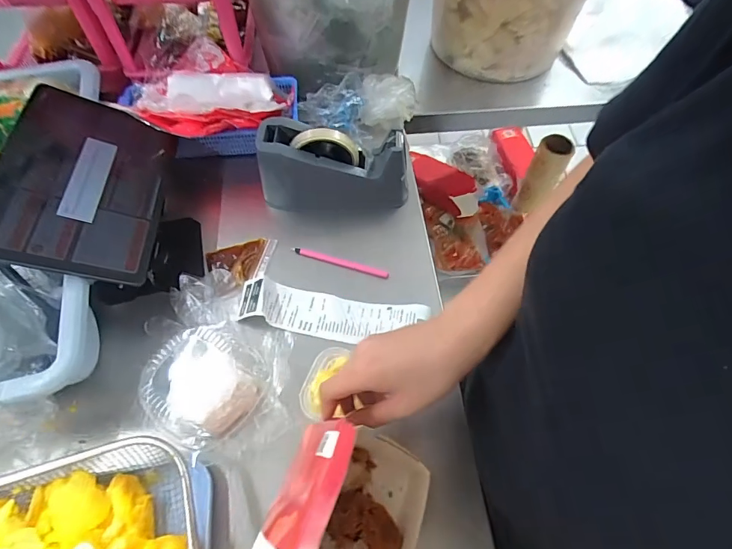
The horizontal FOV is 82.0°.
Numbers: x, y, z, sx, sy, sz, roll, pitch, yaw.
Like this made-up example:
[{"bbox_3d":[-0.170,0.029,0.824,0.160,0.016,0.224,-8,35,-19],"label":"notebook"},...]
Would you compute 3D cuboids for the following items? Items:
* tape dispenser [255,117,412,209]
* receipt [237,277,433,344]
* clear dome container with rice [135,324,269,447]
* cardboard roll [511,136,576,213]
[{"bbox_3d":[-0.042,-0.148,0.582,0.197,0.113,0.096,-5,60,-4],"label":"tape dispenser"},{"bbox_3d":[-0.044,0.046,0.511,0.228,0.022,0.053,10,60,5],"label":"receipt"},{"bbox_3d":[-0.166,0.114,0.443,0.101,0.073,0.115,31,64,16],"label":"clear dome container with rice"},{"bbox_3d":[0.527,-0.291,1.274,0.096,0.269,0.074,-3,60,-2],"label":"cardboard roll"}]

